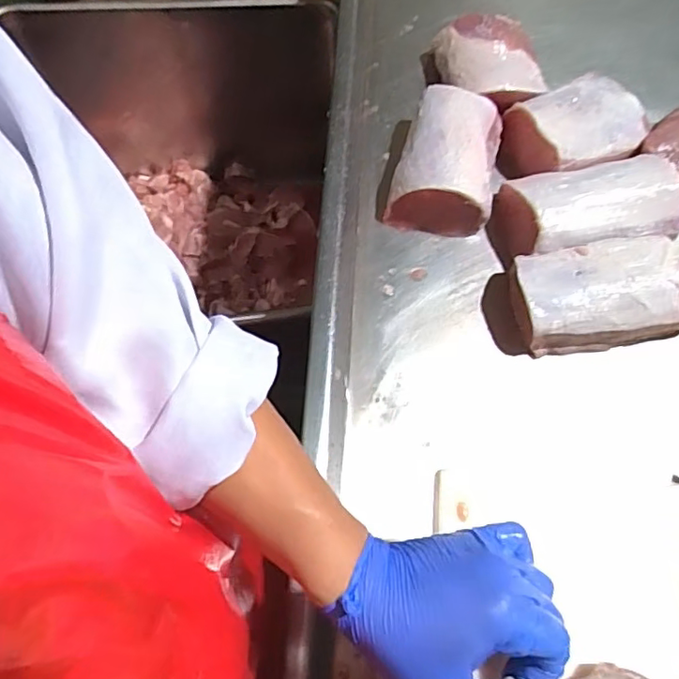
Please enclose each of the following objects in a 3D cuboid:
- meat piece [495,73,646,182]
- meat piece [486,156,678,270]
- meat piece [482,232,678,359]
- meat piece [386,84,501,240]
[{"bbox_3d":[0.282,-0.247,0.707,0.180,0.075,0.117,-26,68,-12],"label":"meat piece"},{"bbox_3d":[0.274,-0.143,0.662,0.199,0.073,0.104,-7,66,-4],"label":"meat piece"},{"bbox_3d":[0.261,-0.047,0.605,0.197,0.062,0.103,-5,66,-3],"label":"meat piece"},{"bbox_3d":[0.127,-0.211,0.686,0.114,0.077,0.158,11,66,4],"label":"meat piece"}]

